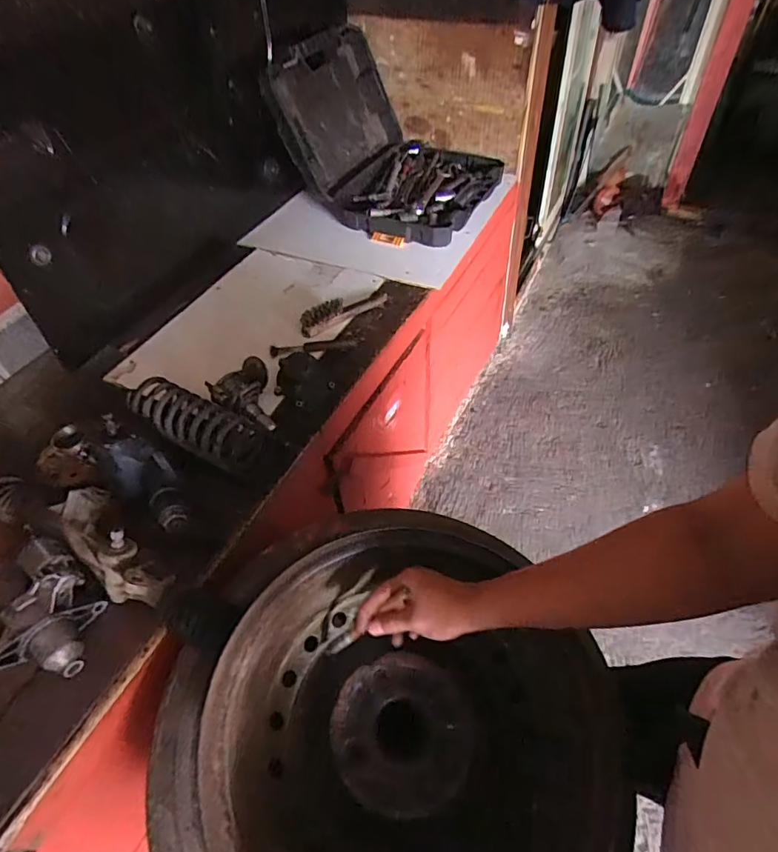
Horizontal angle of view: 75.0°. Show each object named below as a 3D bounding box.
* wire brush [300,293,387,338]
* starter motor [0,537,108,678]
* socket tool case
[{"bbox_3d":[-0.093,-0.251,1.085,0.216,0.047,0.045,-28,52,-20],"label":"wire brush"},{"bbox_3d":[-0.448,0.245,0.655,0.125,0.097,0.175,-26,51,-19],"label":"starter motor"},{"bbox_3d":[0.029,-0.769,1.349,0.497,0.359,0.459,23,53,22],"label":"socket tool case"}]

